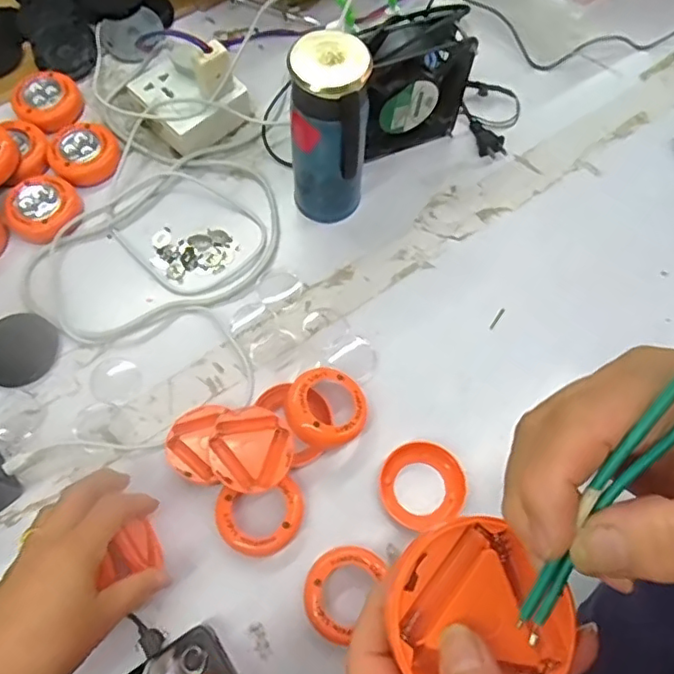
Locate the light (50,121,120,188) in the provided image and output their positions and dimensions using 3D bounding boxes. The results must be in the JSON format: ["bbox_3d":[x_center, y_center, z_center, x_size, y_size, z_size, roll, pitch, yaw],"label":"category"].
[{"bbox_3d":[-0.247,-0.184,0.579,0.060,0.022,0.075,-15,69,-7],"label":"light"}]

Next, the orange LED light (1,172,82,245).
[{"bbox_3d":[-0.280,-0.123,0.555,0.061,0.019,0.066,0,68,-1],"label":"orange LED light"}]

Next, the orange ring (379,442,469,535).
[{"bbox_3d":[0.068,0.116,0.462,0.066,0.011,0.068,0,68,-1],"label":"orange ring"}]

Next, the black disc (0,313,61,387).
[{"bbox_3d":[-0.274,0.010,0.504,0.063,0.009,0.064,0,68,-1],"label":"black disc"}]

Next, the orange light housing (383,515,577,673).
[{"bbox_3d":[0.051,0.101,0.211,0.066,0.014,0.060,0,68,-1],"label":"orange light housing"}]

